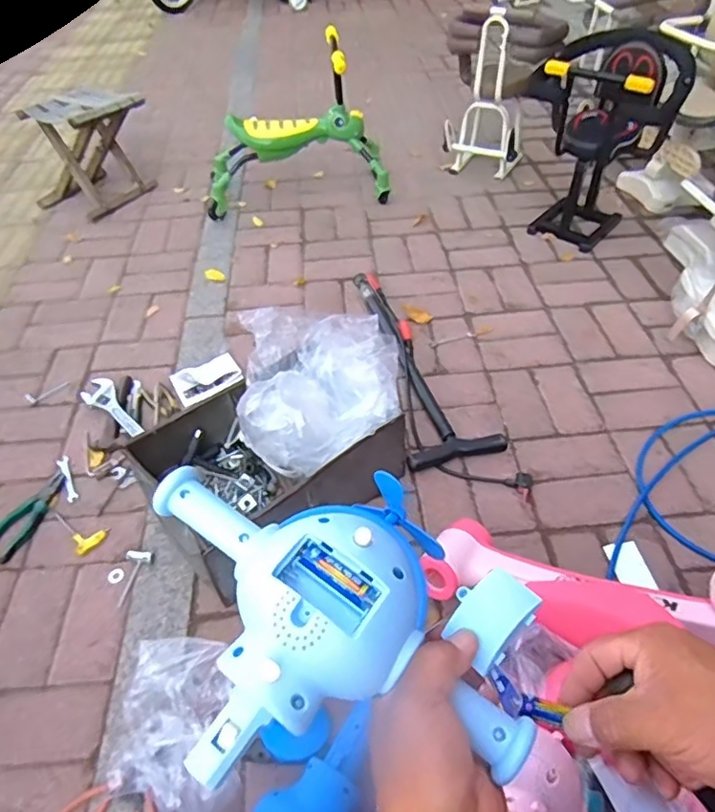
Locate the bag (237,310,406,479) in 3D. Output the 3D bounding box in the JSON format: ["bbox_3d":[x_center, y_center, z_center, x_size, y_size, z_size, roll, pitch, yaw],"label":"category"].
[{"bbox_3d":[-0.063,-0.041,0.993,0.262,0.123,0.303,-2,48,-1],"label":"bag"}]

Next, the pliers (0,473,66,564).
[{"bbox_3d":[-0.606,0.197,1.051,0.066,0.012,0.181,13,49,12],"label":"pliers"}]

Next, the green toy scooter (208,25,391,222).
[{"bbox_3d":[-0.198,-0.822,1.703,0.554,0.411,0.297,-10,48,-8],"label":"green toy scooter"}]

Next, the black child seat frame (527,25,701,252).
[{"bbox_3d":[0.629,-0.703,1.541,0.342,0.480,0.344,21,51,19],"label":"black child seat frame"}]

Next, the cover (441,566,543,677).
[{"bbox_3d":[0.085,0.133,0.369,0.056,0.009,0.043,-44,58,-12],"label":"cover"}]

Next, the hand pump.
[{"bbox_3d":[0.130,-0.122,1.298,0.196,0.037,0.611,-10,48,-8],"label":"hand pump"}]

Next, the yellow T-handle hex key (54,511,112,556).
[{"bbox_3d":[-0.500,0.214,1.038,0.109,0.013,0.061,35,58,26],"label":"yellow T-handle hex key"}]

